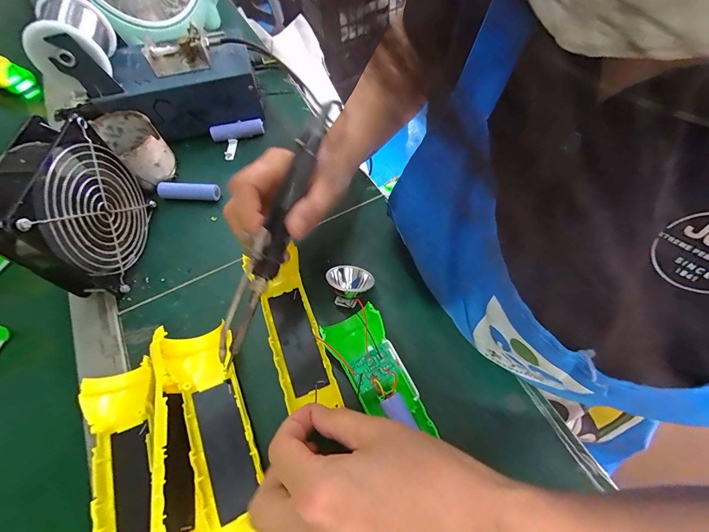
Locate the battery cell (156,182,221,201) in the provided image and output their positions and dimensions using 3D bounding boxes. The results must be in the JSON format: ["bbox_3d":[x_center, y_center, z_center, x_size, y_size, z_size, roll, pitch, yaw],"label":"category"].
[{"bbox_3d":[-0.187,-0.084,0.353,0.066,0.016,0.014,0,62,3],"label":"battery cell"}]

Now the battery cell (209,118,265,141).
[{"bbox_3d":[-0.152,-0.176,0.406,0.066,0.017,0.016,-20,63,-7],"label":"battery cell"}]

